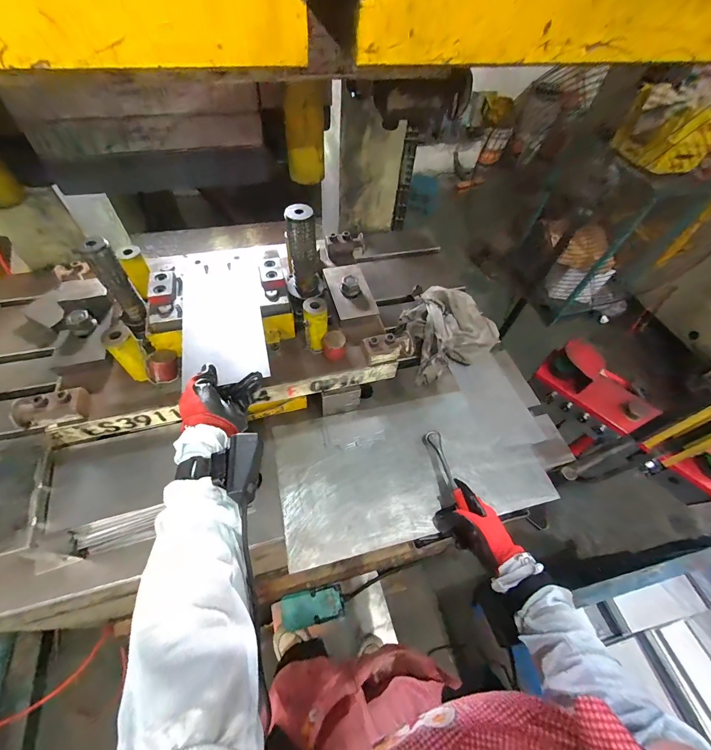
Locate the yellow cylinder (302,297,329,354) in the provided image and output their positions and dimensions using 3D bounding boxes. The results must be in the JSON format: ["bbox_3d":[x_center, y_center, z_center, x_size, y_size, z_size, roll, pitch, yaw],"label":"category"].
[{"bbox_3d":[-0.070,-0.086,0.592,0.042,0.097,0.038,-1,55,-4],"label":"yellow cylinder"}]

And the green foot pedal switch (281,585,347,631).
[{"bbox_3d":[-0.136,0.767,1.115,0.213,0.059,0.100,5,52,-25],"label":"green foot pedal switch"}]

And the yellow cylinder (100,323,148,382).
[{"bbox_3d":[-0.355,-0.033,0.531,0.039,0.088,0.040,-36,65,-25],"label":"yellow cylinder"}]

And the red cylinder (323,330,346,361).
[{"bbox_3d":[-0.037,-0.052,0.594,0.039,0.041,0.037,2,55,-2],"label":"red cylinder"}]

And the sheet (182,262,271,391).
[{"bbox_3d":[-0.212,-0.093,0.545,0.126,0.007,0.246,-10,58,-9],"label":"sheet"}]

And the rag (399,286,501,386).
[{"bbox_3d":[0.209,-0.111,0.795,0.234,0.072,0.191,-22,59,-18],"label":"rag"}]

